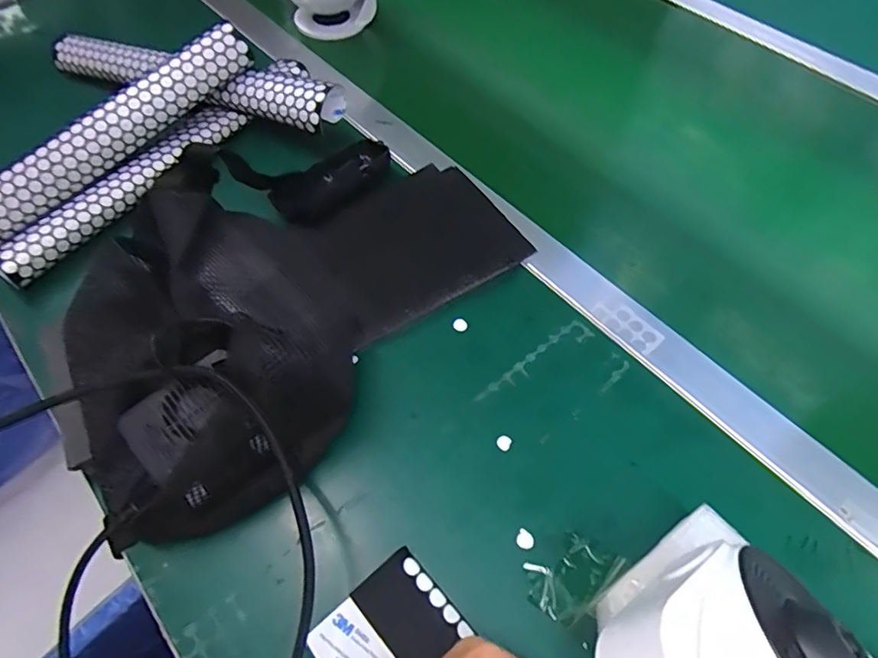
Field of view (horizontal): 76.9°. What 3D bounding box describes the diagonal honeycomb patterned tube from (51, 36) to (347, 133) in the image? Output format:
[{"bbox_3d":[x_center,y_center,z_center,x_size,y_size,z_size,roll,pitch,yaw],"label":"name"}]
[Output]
[{"bbox_3d":[-0.244,-0.240,0.528,0.318,0.046,0.037,18,60,9],"label":"diagonal honeycomb patterned tube"}]

